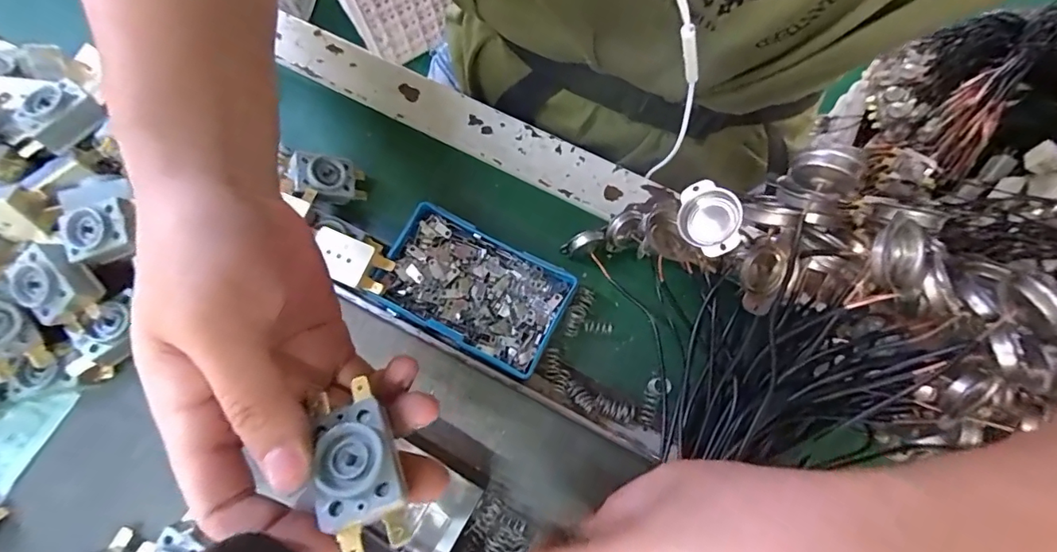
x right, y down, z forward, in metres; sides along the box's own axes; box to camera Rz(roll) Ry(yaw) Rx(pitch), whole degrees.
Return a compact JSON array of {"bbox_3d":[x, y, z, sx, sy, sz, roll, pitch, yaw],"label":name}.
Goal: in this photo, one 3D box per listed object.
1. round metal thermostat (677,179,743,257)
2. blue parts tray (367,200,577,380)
[{"bbox_3d":[0.085,-0.026,0.229,0.029,0.010,0.033,14,86,35],"label":"round metal thermostat"},{"bbox_3d":[-0.035,0.008,0.316,0.112,0.023,0.070,27,78,8],"label":"blue parts tray"}]

